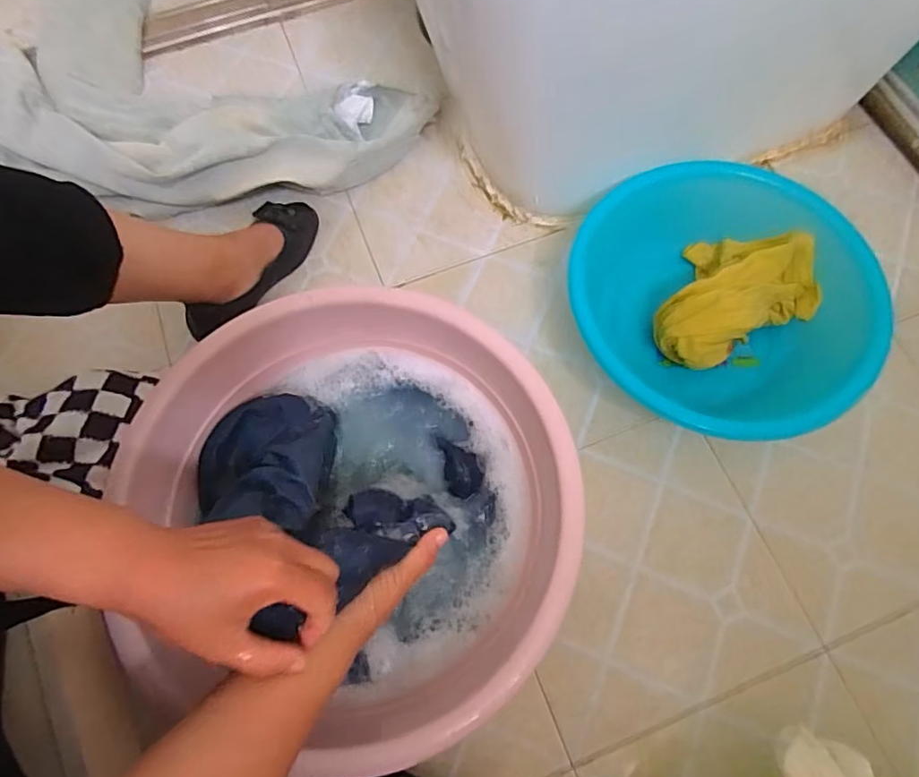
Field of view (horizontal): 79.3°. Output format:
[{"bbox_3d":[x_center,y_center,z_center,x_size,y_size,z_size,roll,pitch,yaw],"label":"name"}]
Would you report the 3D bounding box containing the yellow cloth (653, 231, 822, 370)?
[{"bbox_3d":[0.335,-0.126,0.708,0.211,0.097,0.154,-26,72,-9],"label":"yellow cloth"}]

